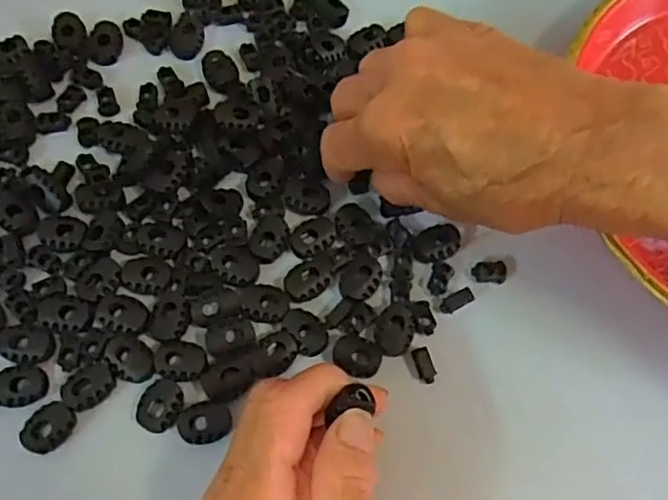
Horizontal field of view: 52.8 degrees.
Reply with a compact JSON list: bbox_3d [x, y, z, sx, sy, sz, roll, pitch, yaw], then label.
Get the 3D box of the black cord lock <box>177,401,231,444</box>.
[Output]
[{"bbox_3d":[-0.053,0.071,0.279,0.021,0.006,0.016,-12,70,-7],"label":"black cord lock"}]

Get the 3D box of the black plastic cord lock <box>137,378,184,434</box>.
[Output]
[{"bbox_3d":[-0.072,0.064,0.279,0.017,0.004,0.021,15,69,3],"label":"black plastic cord lock"}]

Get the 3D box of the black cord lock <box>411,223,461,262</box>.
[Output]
[{"bbox_3d":[0.047,-0.003,0.311,0.022,0.006,0.016,-16,70,-8],"label":"black cord lock"}]

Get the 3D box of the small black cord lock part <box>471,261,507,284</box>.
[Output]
[{"bbox_3d":[0.072,0.010,0.310,0.016,0.005,0.010,5,68,0],"label":"small black cord lock part"}]

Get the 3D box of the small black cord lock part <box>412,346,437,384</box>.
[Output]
[{"bbox_3d":[0.040,0.050,0.292,0.007,0.005,0.016,-12,70,-7],"label":"small black cord lock part"}]

